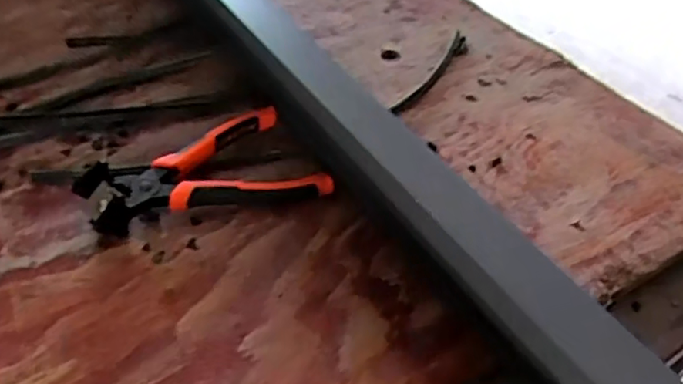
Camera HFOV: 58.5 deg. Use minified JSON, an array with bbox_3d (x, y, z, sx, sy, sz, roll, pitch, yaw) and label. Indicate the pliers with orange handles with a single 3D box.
[{"bbox_3d":[-0.101,-0.020,0.445,0.170,0.034,0.093,-12,45,-18],"label":"pliers with orange handles"}]

